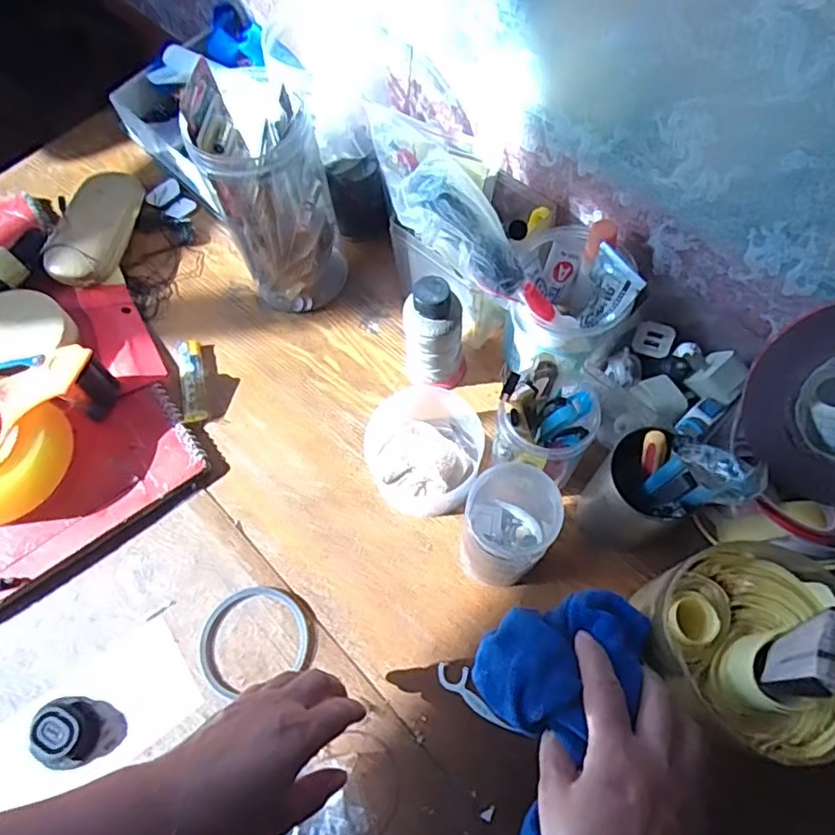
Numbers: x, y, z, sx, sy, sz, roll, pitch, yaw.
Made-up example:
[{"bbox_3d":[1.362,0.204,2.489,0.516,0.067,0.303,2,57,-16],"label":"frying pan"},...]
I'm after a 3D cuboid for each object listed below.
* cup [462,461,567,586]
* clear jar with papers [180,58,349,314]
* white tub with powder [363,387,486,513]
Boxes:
[{"bbox_3d":[0.068,0.083,0.452,0.059,0.133,0.062,-1,65,1],"label":"cup"},{"bbox_3d":[-0.126,-0.201,0.544,0.094,0.217,0.096,-11,65,-4],"label":"clear jar with papers"},{"bbox_3d":[0.010,0.023,0.521,0.094,0.064,0.114,17,66,9],"label":"white tub with powder"}]

